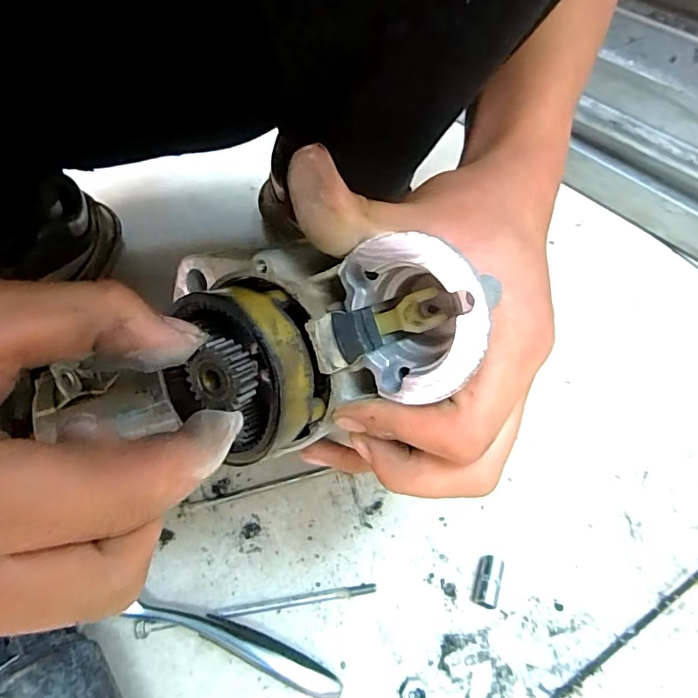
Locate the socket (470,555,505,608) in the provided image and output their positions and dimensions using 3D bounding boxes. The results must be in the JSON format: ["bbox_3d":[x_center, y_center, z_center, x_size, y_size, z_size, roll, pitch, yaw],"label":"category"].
[{"bbox_3d":[0.076,0.127,0.276,0.012,0.011,0.025,17,55,11],"label":"socket"}]

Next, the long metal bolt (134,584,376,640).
[{"bbox_3d":[-0.049,0.139,0.268,0.126,0.006,0.007,-7,54,-6],"label":"long metal bolt"}]

